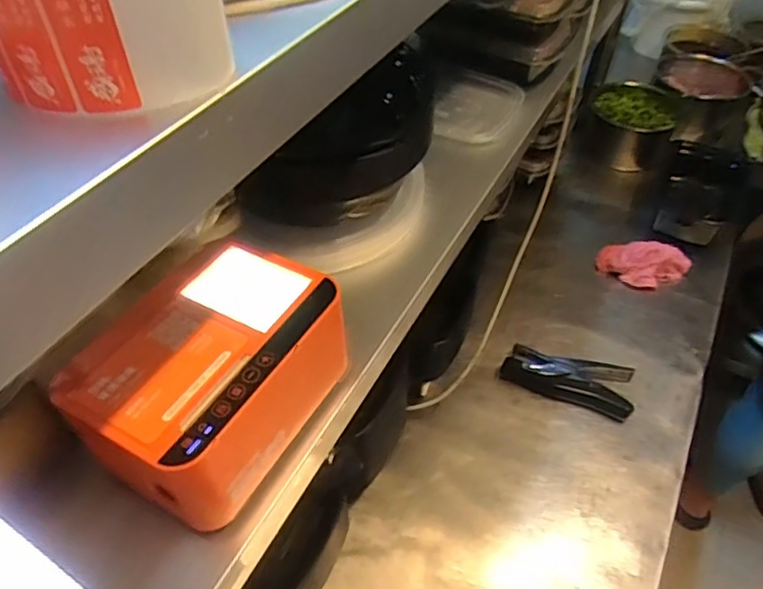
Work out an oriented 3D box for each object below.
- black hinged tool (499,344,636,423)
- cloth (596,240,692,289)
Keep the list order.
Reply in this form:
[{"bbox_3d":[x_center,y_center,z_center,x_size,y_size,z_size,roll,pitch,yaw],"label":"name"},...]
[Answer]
[{"bbox_3d":[0.248,0.105,0.820,0.165,0.026,0.080,17,50,14],"label":"black hinged tool"},{"bbox_3d":[0.408,-0.050,0.958,0.135,0.034,0.061,13,49,12],"label":"cloth"}]

